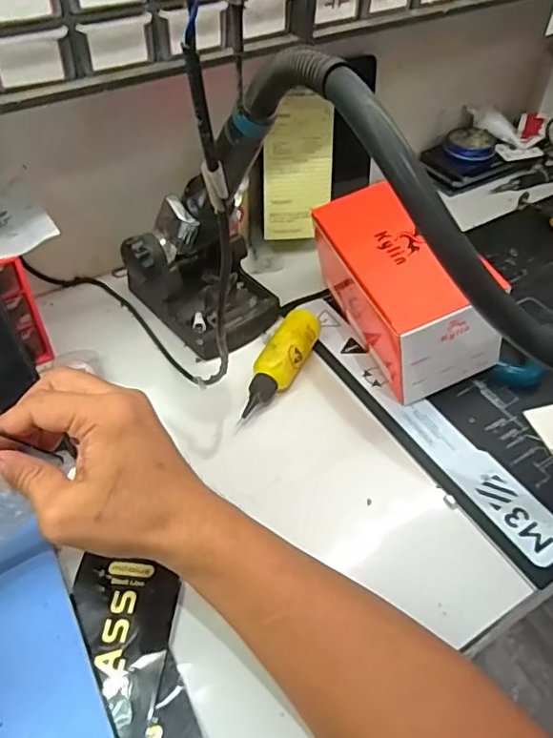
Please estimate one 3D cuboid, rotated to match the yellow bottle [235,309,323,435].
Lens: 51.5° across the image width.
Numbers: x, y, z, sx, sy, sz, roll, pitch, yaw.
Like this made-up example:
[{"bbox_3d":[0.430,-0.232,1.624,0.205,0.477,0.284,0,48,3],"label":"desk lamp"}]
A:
[{"bbox_3d":[0.003,-0.003,0.511,0.031,0.035,0.125,20,51,16],"label":"yellow bottle"}]

